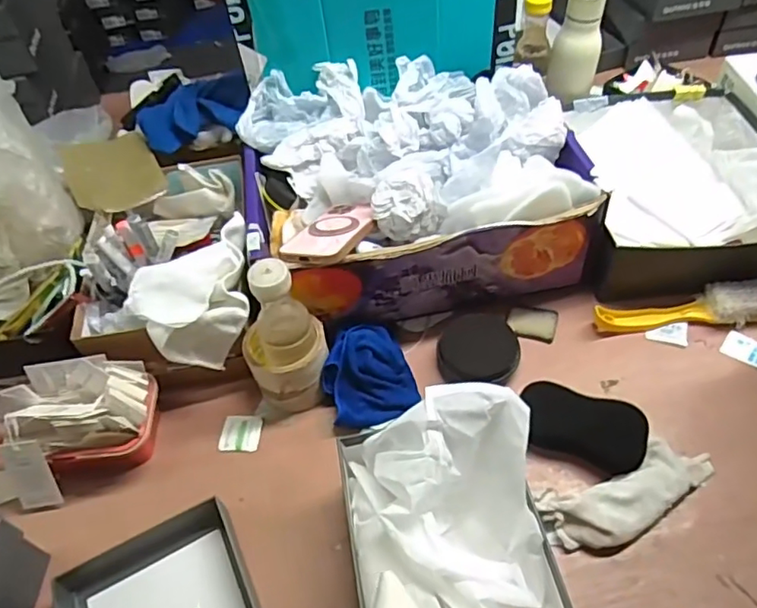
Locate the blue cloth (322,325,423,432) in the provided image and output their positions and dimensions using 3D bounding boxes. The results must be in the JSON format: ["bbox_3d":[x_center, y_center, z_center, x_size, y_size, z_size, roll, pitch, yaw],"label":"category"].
[{"bbox_3d":[-0.013,0.079,0.659,0.101,0.051,0.102,-17,50,-8],"label":"blue cloth"}]

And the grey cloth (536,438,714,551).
[{"bbox_3d":[0.243,0.181,0.555,0.178,0.033,0.065,-20,51,-10],"label":"grey cloth"}]

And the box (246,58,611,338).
[{"bbox_3d":[0.035,-0.156,0.739,0.383,0.194,0.303,-14,50,-5],"label":"box"}]

